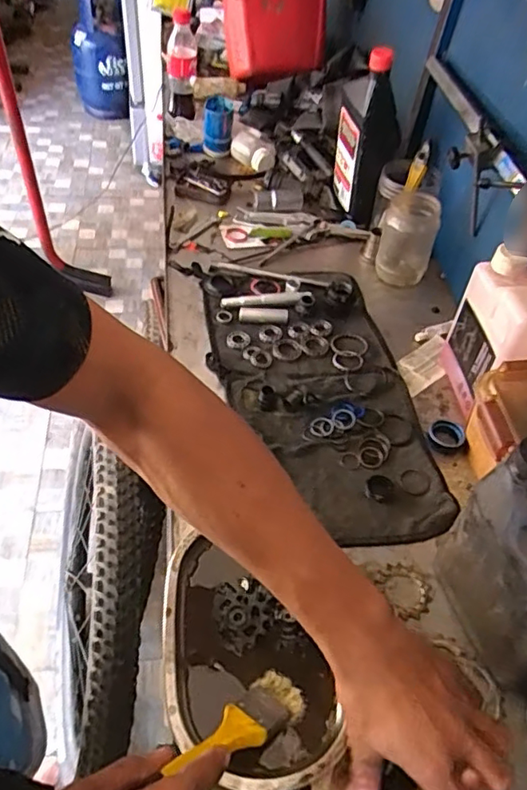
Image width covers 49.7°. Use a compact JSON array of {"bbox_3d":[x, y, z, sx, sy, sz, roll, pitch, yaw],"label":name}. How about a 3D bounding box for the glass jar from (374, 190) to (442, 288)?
[{"bbox_3d":[0.206,-0.226,0.823,0.075,0.118,0.075,3,48,-4],"label":"glass jar"}]

